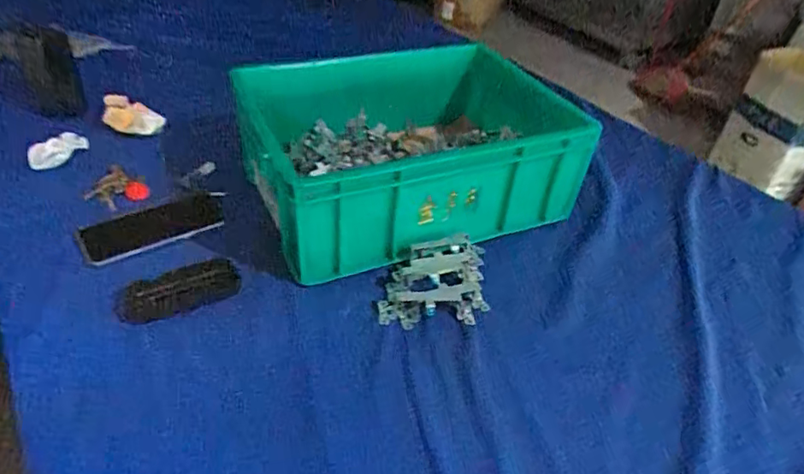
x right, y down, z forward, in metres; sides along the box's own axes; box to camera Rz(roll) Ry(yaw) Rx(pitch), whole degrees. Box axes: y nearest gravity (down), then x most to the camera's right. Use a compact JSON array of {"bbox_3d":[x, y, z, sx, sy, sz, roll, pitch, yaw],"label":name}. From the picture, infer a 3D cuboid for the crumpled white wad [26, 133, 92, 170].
[{"bbox_3d":[-0.488,-0.120,0.763,0.085,0.033,0.039,-20,40,7],"label":"crumpled white wad"}]

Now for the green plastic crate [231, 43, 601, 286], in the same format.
[{"bbox_3d":[-0.012,-0.139,0.769,0.404,0.154,0.363,-14,42,-22],"label":"green plastic crate"}]

